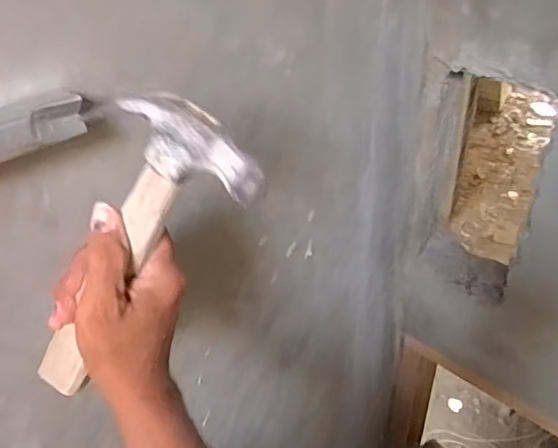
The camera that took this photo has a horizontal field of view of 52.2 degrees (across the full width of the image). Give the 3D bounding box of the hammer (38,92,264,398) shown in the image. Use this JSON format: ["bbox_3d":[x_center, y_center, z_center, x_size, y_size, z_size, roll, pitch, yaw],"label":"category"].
[{"bbox_3d":[-0.092,0.037,0.390,0.099,0.245,0.020,31,25,11],"label":"hammer"}]

